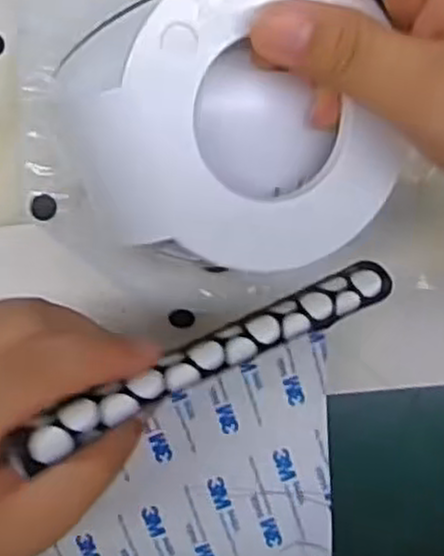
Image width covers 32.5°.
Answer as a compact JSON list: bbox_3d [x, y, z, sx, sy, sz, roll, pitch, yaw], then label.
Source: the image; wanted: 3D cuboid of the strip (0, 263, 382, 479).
[{"bbox_3d":[0.000,0.022,0.217,0.121,0.008,0.014,-24,89,-24],"label":"strip"}]

